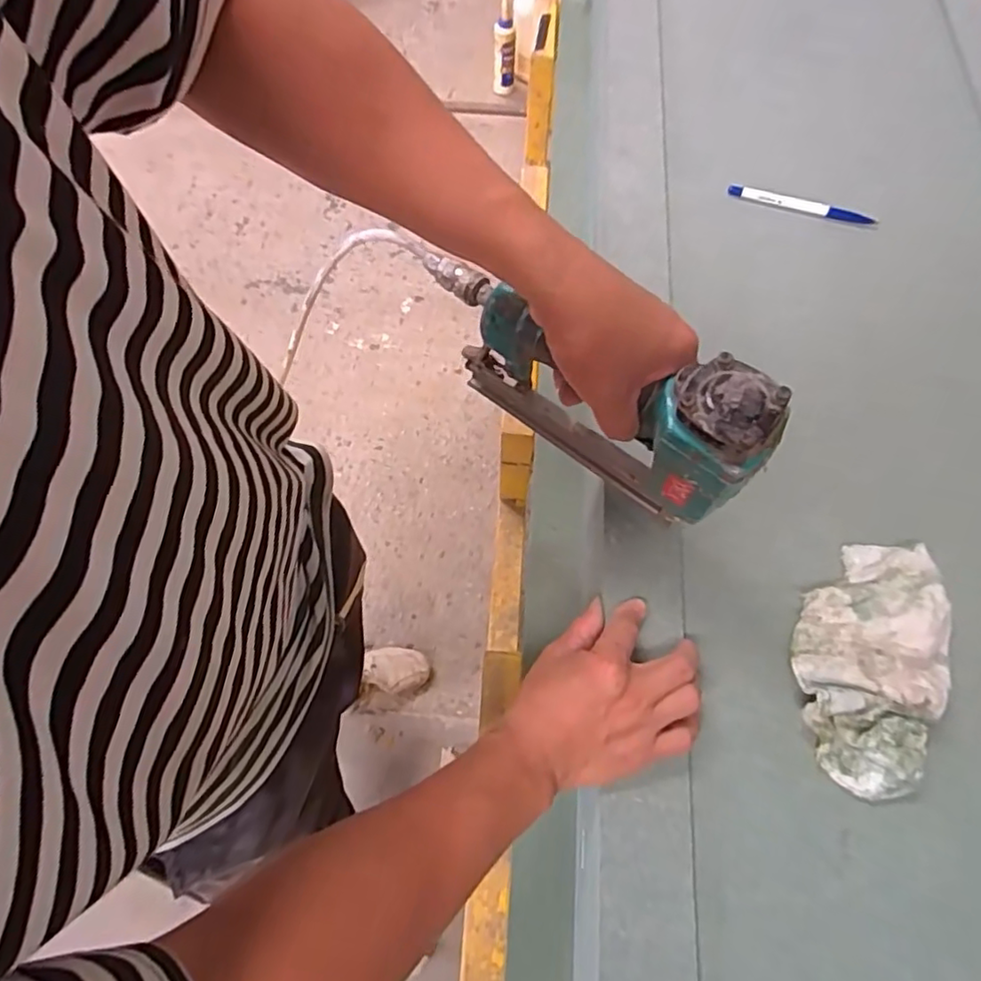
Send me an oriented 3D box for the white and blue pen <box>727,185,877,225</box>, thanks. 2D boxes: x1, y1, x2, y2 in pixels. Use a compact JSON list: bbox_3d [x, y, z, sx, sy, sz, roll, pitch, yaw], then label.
[{"bbox_3d":[0.319,-0.292,0.637,0.146,0.009,0.013,18,67,7],"label":"white and blue pen"}]

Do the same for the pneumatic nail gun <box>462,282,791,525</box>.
[{"bbox_3d":[0.066,-0.059,0.420,0.213,0.158,0.051,36,71,13],"label":"pneumatic nail gun"}]

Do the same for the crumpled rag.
[{"bbox_3d":[0.271,0.114,0.439,0.100,0.045,0.186,23,68,9],"label":"crumpled rag"}]

